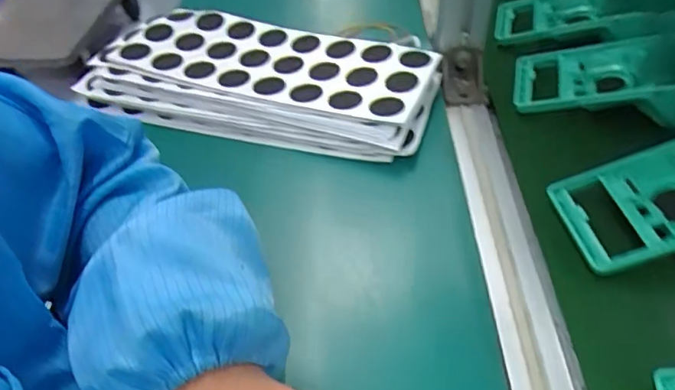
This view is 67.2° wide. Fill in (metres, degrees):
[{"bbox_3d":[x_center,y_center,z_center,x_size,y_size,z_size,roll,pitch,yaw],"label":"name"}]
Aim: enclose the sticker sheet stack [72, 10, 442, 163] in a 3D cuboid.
[{"bbox_3d":[-0.073,-0.108,0.476,0.319,0.042,0.140,11,50,13],"label":"sticker sheet stack"}]

